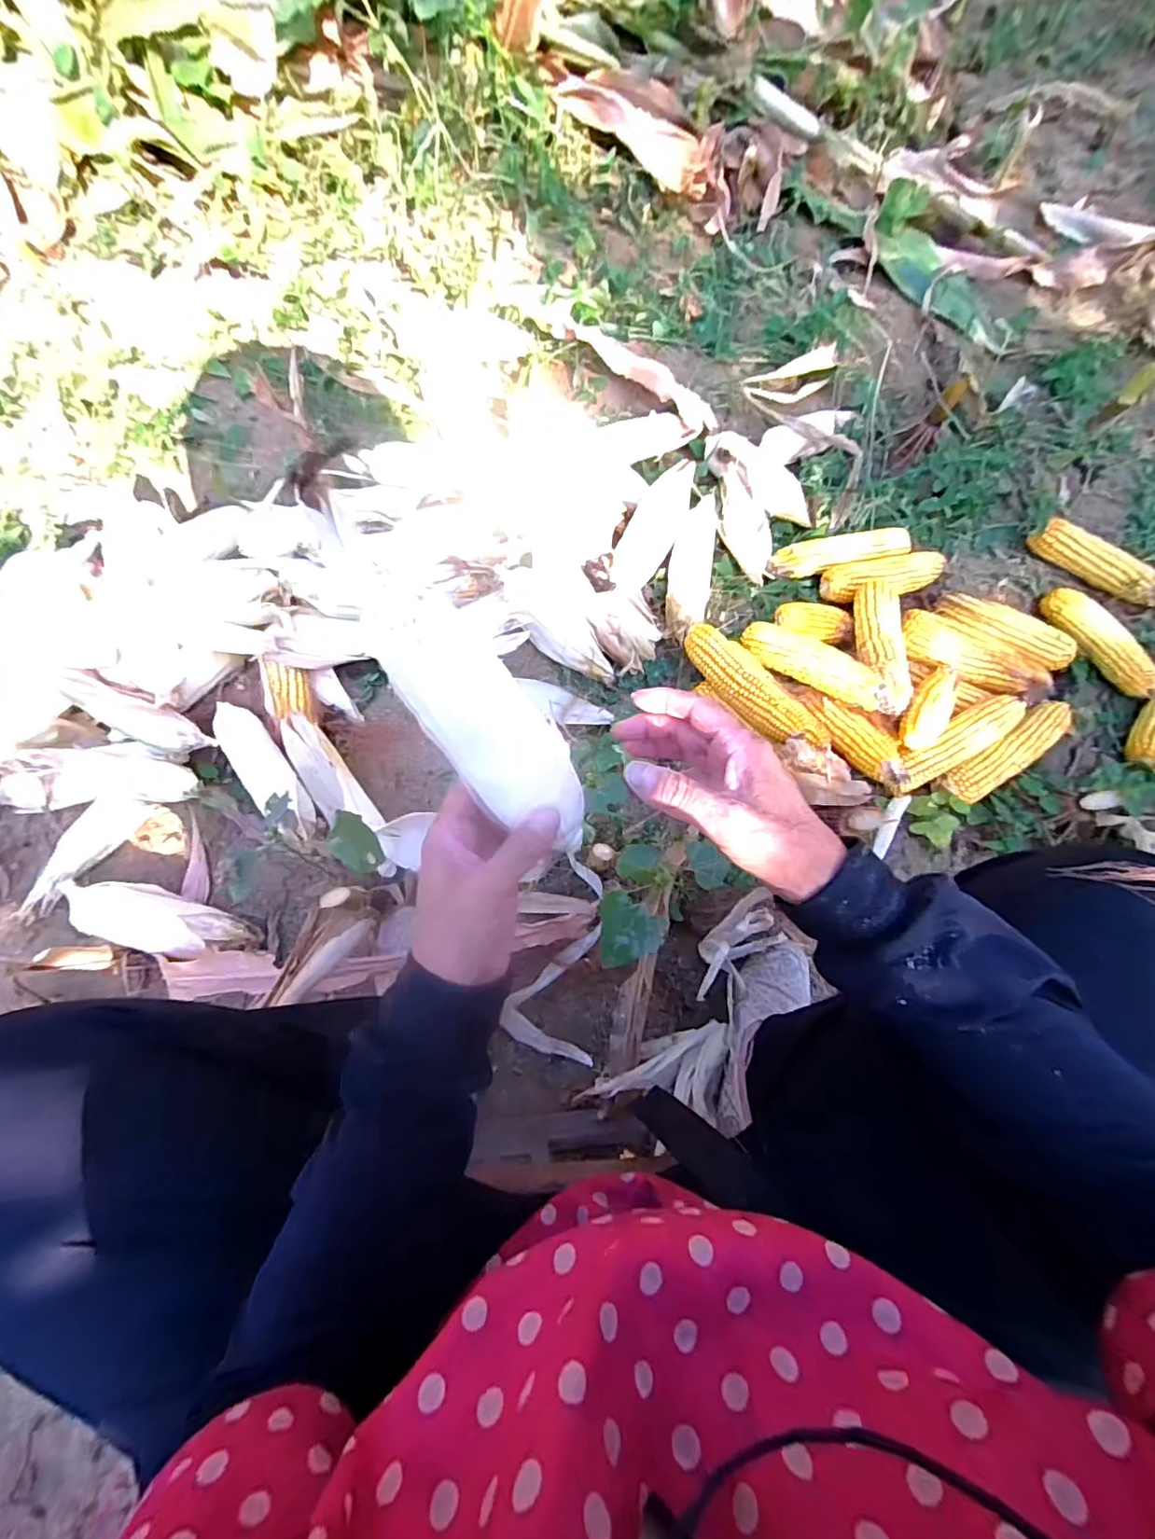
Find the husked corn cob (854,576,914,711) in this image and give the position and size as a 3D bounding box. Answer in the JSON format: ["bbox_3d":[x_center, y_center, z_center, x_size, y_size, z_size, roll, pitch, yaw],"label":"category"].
[{"bbox_3d":[0.396,-0.164,0.735,0.065,0.055,0.202,9,73,4],"label":"husked corn cob"}]

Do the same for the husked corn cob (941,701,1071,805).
[{"bbox_3d":[0.550,-0.019,0.717,0.189,0.052,0.053,-35,77,-10],"label":"husked corn cob"}]

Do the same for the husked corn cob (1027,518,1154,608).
[{"bbox_3d":[0.771,-0.298,0.818,0.202,0.042,0.051,38,77,10],"label":"husked corn cob"}]

